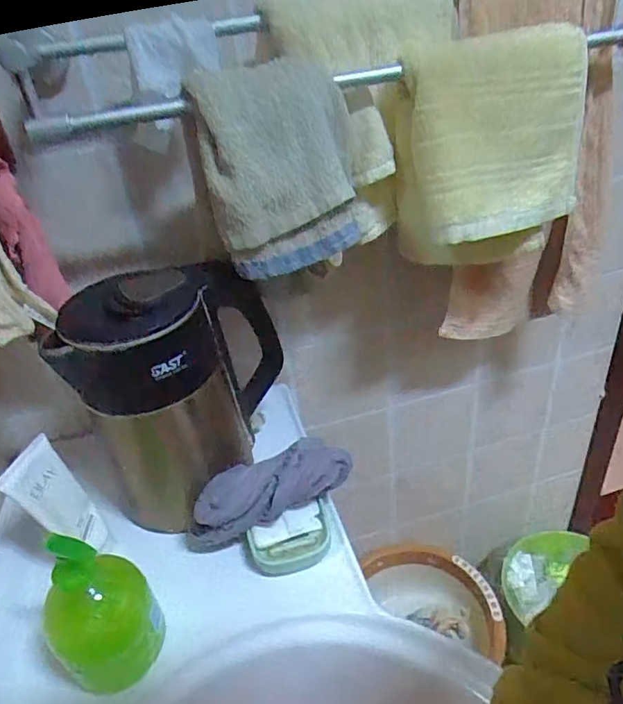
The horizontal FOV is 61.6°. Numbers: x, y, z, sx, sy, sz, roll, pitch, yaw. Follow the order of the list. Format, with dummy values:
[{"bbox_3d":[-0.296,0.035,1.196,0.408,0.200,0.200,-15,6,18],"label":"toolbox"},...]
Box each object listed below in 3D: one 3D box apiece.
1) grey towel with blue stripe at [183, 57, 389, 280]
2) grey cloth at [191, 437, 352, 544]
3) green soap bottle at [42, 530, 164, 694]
[{"bbox_3d":[-0.010,-0.169,0.484,0.168,0.165,0.089,-6,33,2],"label":"grey towel with blue stripe"},{"bbox_3d":[-0.044,0.141,0.537,0.168,0.051,0.060,-17,34,-15],"label":"grey cloth"},{"bbox_3d":[-0.174,0.208,0.430,0.077,0.142,0.069,-26,38,-27],"label":"green soap bottle"}]

